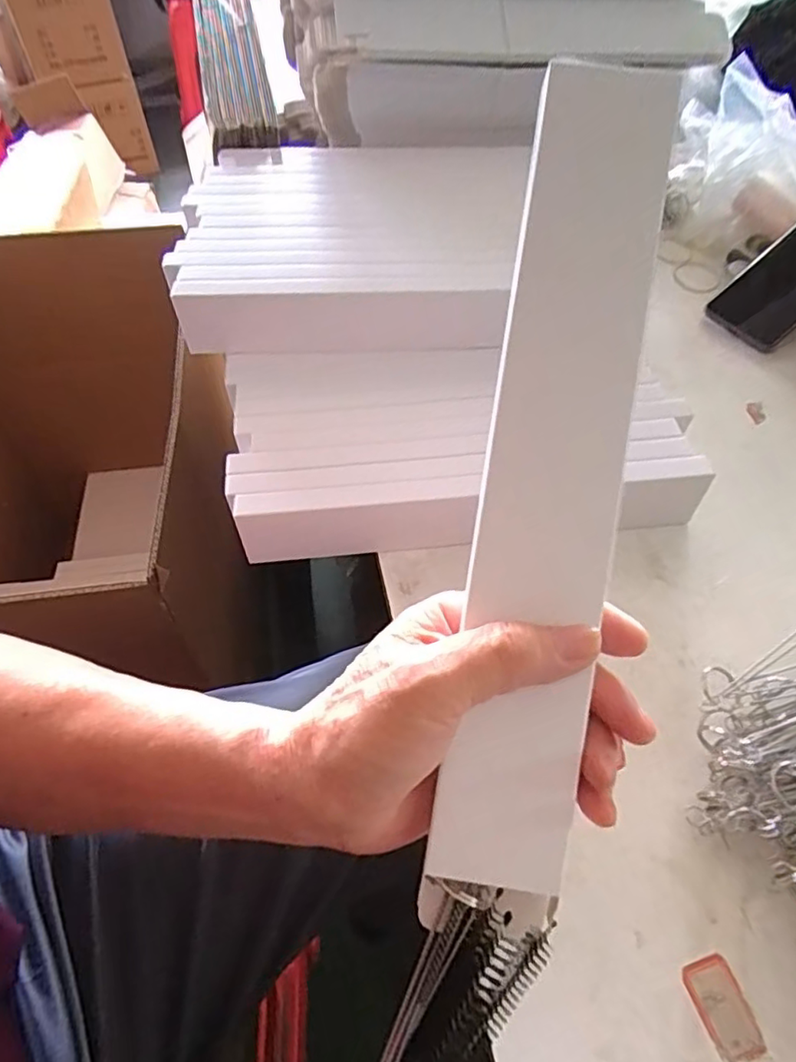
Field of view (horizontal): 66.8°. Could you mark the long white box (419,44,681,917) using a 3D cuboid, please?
[{"bbox_3d":[0.061,-0.016,0.235,0.053,0.016,0.329,9,87,7],"label":"long white box"}]

